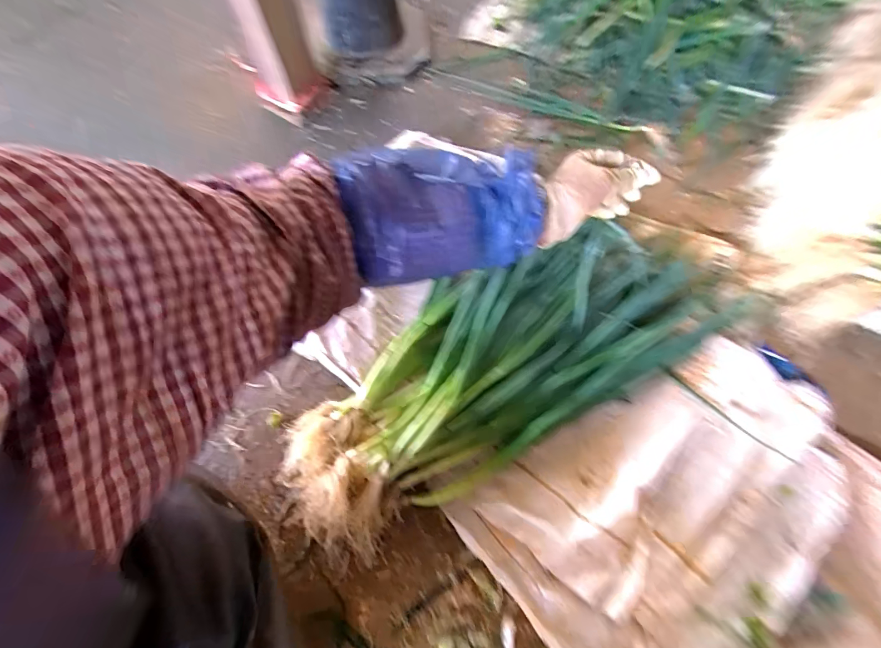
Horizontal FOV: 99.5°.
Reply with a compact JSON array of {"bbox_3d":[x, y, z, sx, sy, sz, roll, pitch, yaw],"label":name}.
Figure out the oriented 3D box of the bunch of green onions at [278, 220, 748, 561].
[{"bbox_3d":[0.135,0.051,0.669,0.824,0.094,0.317,-28,70,-12],"label":"bunch of green onions"}]

